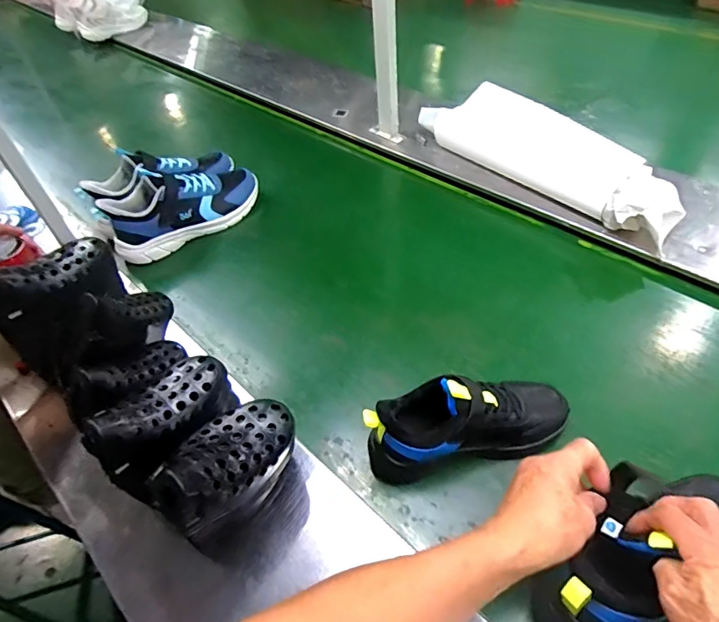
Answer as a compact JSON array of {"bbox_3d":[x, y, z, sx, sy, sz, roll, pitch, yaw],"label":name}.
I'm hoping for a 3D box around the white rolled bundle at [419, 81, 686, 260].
[{"bbox_3d":[0.343,-0.285,0.878,0.187,0.094,0.512,-34,54,-22],"label":"white rolled bundle"}]

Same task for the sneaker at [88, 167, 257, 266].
[{"bbox_3d":[-0.320,-0.206,0.860,0.275,0.141,0.091,-35,55,-22],"label":"sneaker"}]

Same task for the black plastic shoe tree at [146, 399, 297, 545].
[{"bbox_3d":[-0.123,0.132,0.440,0.074,0.081,0.137,29,58,27],"label":"black plastic shoe tree"}]

